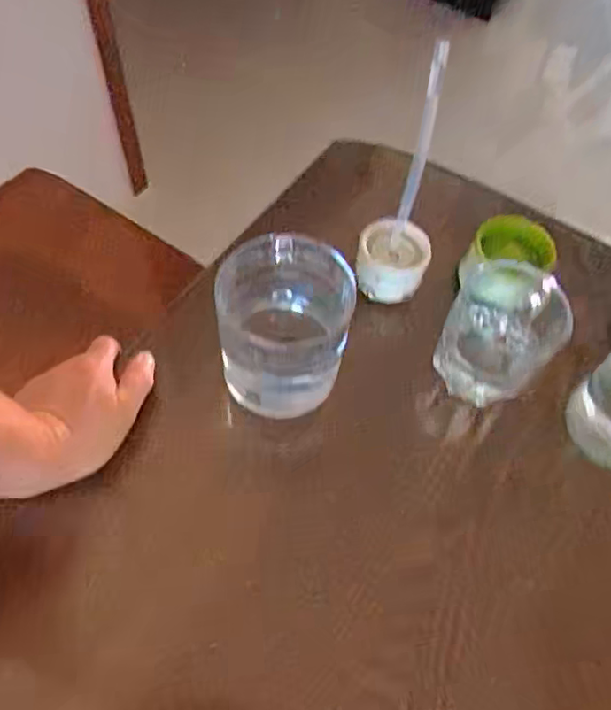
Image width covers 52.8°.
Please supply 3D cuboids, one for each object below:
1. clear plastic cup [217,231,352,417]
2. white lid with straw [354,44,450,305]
[{"bbox_3d":[-0.017,-0.019,0.433,0.093,0.089,0.089,2,59,-3],"label":"clear plastic cup"},{"bbox_3d":[0.077,-0.120,0.449,0.056,0.195,0.058,2,59,-3],"label":"white lid with straw"}]

